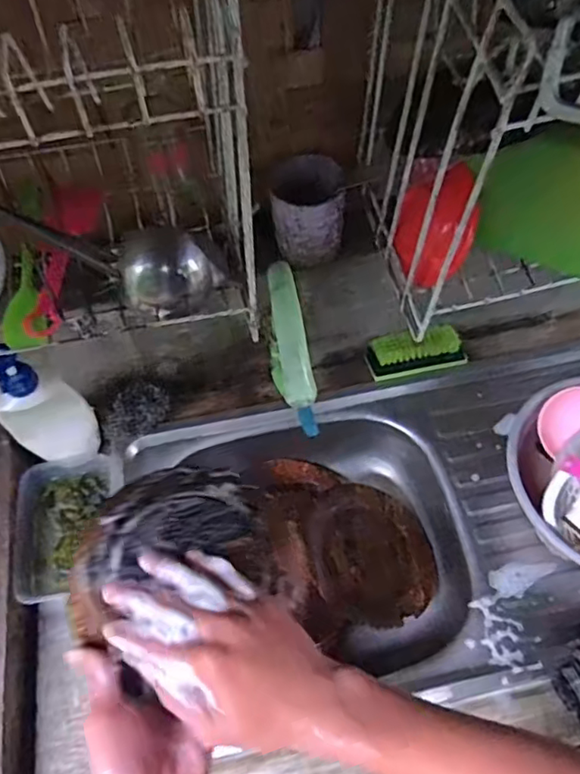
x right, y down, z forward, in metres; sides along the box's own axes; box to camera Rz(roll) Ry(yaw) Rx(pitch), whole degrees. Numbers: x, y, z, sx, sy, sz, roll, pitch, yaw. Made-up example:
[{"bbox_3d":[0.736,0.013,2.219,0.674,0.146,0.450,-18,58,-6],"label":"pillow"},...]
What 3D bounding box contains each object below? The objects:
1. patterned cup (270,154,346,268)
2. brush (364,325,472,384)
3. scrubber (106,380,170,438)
[{"bbox_3d":[0.020,-0.205,0.667,0.077,0.098,0.087,-4,57,0],"label":"patterned cup"},{"bbox_3d":[0.176,-0.049,0.821,0.134,0.038,0.054,-13,58,-6],"label":"brush"},{"bbox_3d":[-0.205,0.028,0.782,0.085,0.053,0.055,-23,59,-12],"label":"scrubber"}]

